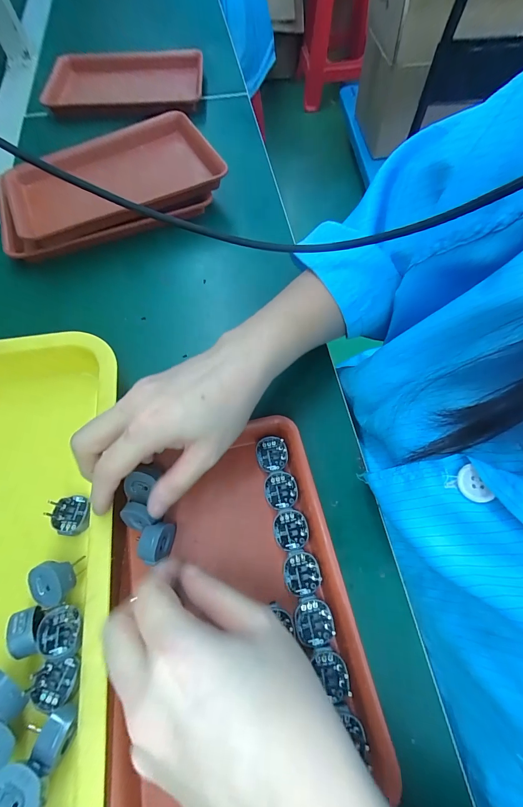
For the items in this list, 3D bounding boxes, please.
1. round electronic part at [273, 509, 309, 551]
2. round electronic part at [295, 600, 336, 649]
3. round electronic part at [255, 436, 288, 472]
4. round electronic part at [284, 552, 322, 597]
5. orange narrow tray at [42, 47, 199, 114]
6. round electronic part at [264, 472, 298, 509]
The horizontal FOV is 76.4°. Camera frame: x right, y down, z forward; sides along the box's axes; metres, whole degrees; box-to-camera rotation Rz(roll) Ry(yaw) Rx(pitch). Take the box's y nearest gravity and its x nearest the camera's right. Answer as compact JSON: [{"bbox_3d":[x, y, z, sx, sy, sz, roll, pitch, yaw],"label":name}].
[{"bbox_3d":[0.022,0.092,0.244,0.025,0.004,0.027,-1,66,2],"label":"round electronic part"},{"bbox_3d":[0.035,0.146,0.220,0.025,0.004,0.026,-1,66,2],"label":"round electronic part"},{"bbox_3d":[0.008,0.041,0.270,0.025,0.005,0.028,-2,66,2],"label":"round electronic part"},{"bbox_3d":[0.028,0.119,0.232,0.025,0.004,0.027,-1,66,2],"label":"round electronic part"},{"bbox_3d":[-0.242,-0.561,0.584,0.274,0.079,0.039,-4,66,0],"label":"orange narrow tray"},{"bbox_3d":[0.015,0.067,0.257,0.025,0.004,0.027,-1,66,2],"label":"round electronic part"}]

